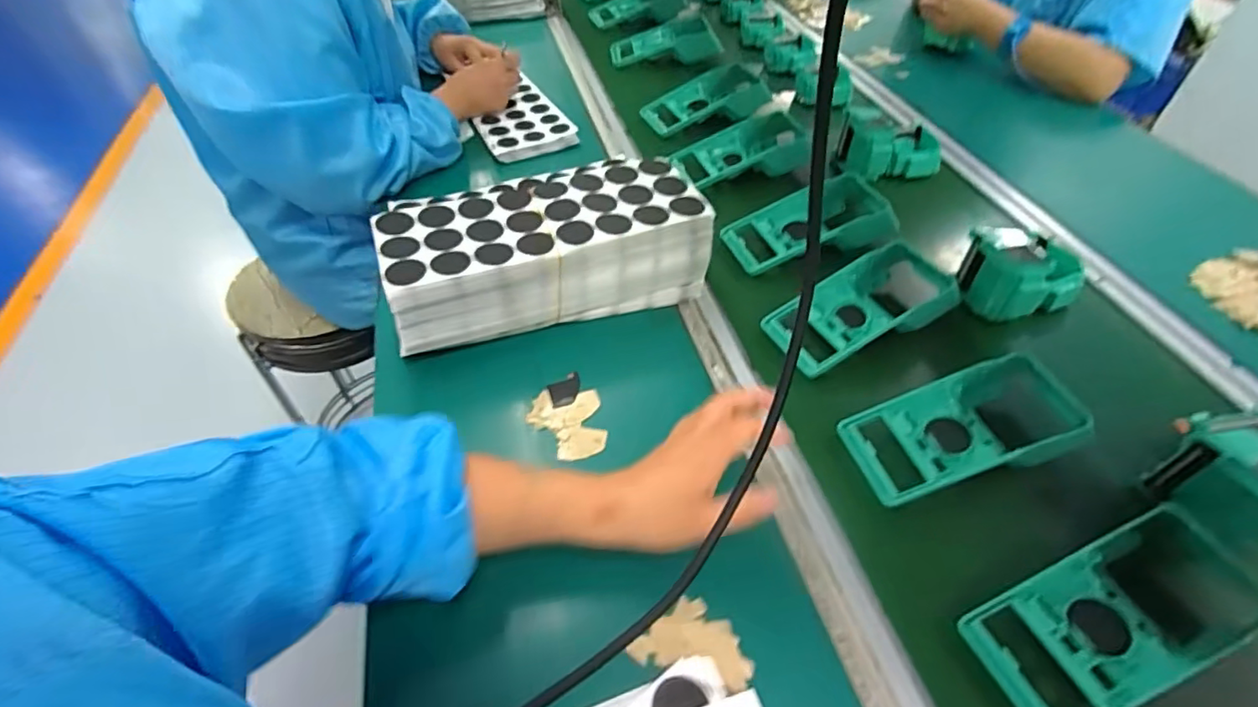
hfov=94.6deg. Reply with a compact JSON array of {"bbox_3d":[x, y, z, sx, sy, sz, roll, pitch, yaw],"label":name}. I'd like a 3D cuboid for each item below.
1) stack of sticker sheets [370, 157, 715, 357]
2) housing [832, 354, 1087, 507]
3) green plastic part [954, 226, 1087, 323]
[{"bbox_3d":[-0.081,-0.100,0.582,0.300,0.099,0.127,-15,50,-13],"label":"stack of sticker sheets"},{"bbox_3d":[0.277,0.057,0.471,0.183,0.054,0.083,-10,49,-9],"label":"housing"},{"bbox_3d":[0.406,-0.087,0.590,0.107,0.084,0.085,-20,51,-17],"label":"green plastic part"}]

